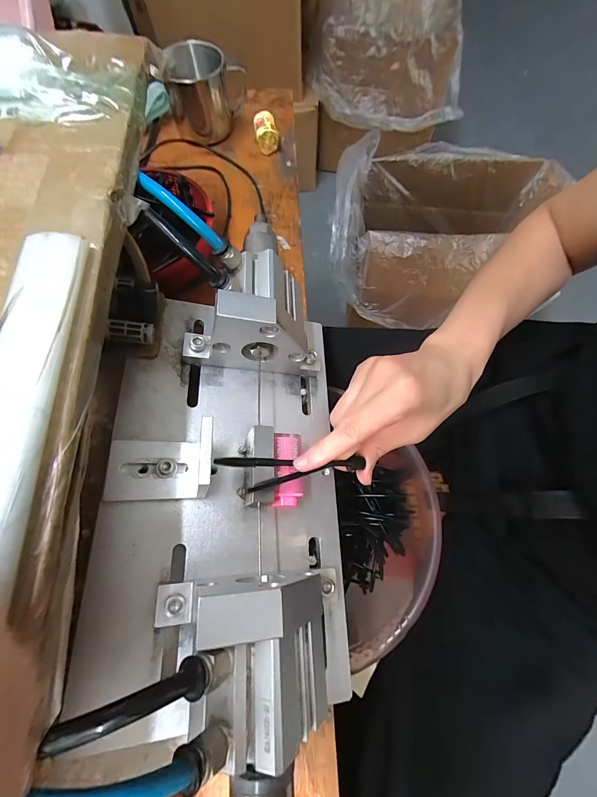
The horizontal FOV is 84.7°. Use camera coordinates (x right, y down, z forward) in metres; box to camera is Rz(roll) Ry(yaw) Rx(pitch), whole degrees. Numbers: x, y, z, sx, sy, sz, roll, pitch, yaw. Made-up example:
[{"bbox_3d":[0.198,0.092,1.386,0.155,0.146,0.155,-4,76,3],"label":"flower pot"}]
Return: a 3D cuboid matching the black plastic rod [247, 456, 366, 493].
[{"bbox_3d":[0.006,0.049,0.211,0.081,0.008,0.008,-7,68,-24],"label":"black plastic rod"}]

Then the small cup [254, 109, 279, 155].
[{"bbox_3d":[-0.038,-0.315,0.388,0.024,0.028,0.037,-10,69,-2],"label":"small cup"}]

